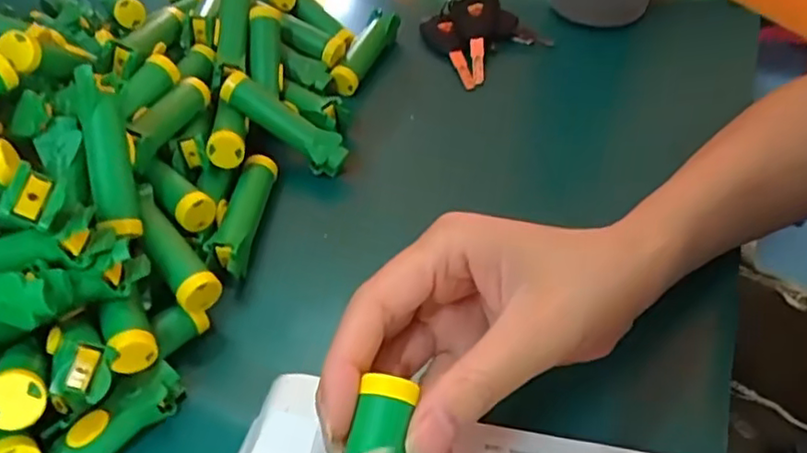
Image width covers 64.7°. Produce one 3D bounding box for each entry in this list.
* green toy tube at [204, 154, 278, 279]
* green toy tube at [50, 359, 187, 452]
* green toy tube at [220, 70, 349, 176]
[{"bbox_3d":[-0.085,-0.006,0.341,0.020,0.016,0.075,3,49,3],"label":"green toy tube"},{"bbox_3d":[-0.124,0.088,0.256,0.015,0.018,0.080,33,57,25],"label":"green toy tube"},{"bbox_3d":[-0.070,-0.060,0.369,0.083,0.017,0.017,35,56,3],"label":"green toy tube"}]

